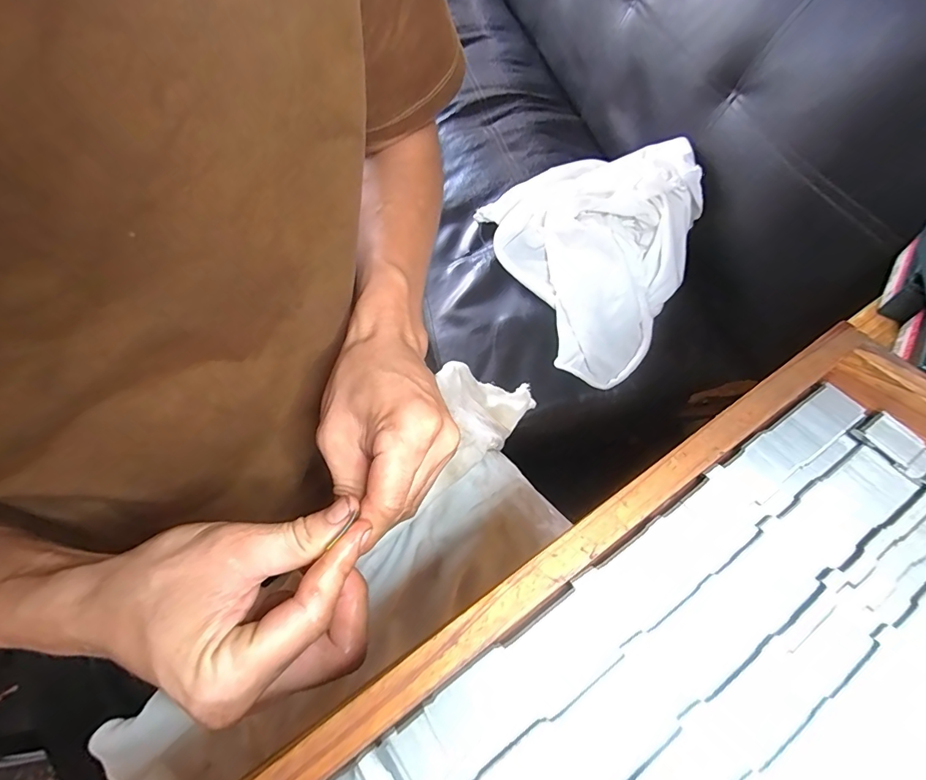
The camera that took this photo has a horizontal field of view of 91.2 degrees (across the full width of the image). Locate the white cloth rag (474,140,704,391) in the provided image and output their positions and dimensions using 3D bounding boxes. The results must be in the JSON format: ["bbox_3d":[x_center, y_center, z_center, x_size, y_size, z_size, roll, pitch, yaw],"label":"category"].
[{"bbox_3d":[0.228,-0.241,0.739,0.319,0.121,0.452,-11,60,-3],"label":"white cloth rag"}]

